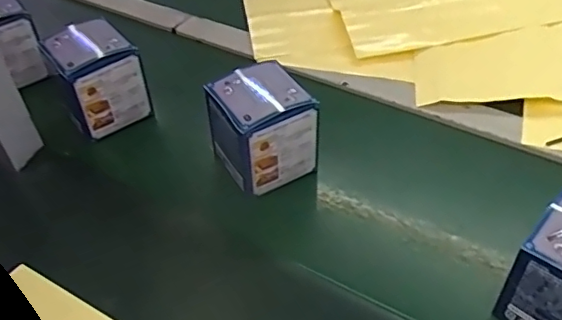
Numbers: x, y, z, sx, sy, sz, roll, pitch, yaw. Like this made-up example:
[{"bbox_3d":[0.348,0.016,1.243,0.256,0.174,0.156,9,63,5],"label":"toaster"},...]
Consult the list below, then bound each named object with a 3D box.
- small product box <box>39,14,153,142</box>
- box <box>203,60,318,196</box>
[{"bbox_3d":[-0.204,-0.090,0.632,0.089,0.100,0.094,-26,47,-20],"label":"small product box"},{"bbox_3d":[-0.019,-0.031,0.570,0.082,0.097,0.080,-25,47,-18],"label":"box"}]

